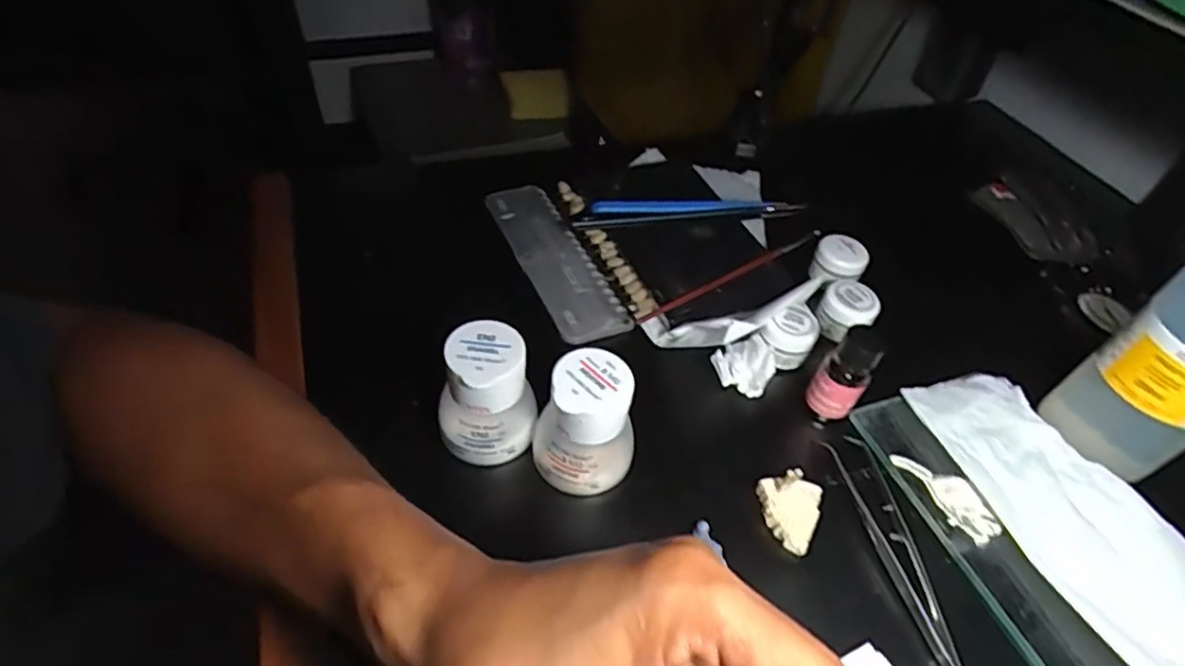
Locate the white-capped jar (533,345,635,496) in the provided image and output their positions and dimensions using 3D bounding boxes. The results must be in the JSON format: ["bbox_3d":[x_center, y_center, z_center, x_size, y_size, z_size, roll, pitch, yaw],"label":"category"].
[{"bbox_3d":[-0.003,0.042,0.300,0.047,0.057,0.041,3,48,-4],"label":"white-capped jar"}]

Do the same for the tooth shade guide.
[{"bbox_3d":[-0.017,-0.055,0.422,0.068,0.009,0.152,-15,52,-19],"label":"tooth shade guide"}]

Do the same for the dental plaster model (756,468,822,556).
[{"bbox_3d":[0.096,0.085,0.310,0.030,0.011,0.036,27,51,16],"label":"dental plaster model"}]

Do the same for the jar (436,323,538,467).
[{"bbox_3d":[-0.051,0.029,0.307,0.045,0.056,0.040,3,48,-4],"label":"jar"}]

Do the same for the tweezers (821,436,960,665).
[{"bbox_3d":[0.151,0.111,0.296,0.024,0.005,0.142,-6,49,-13],"label":"tweezers"}]

